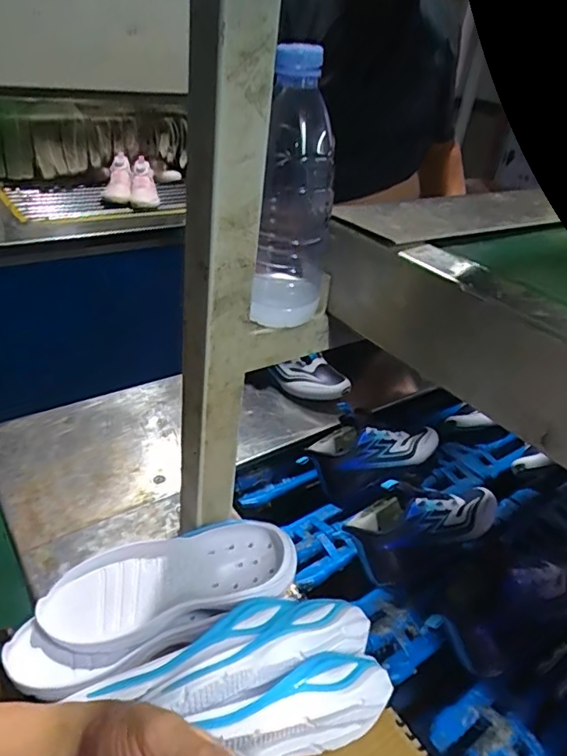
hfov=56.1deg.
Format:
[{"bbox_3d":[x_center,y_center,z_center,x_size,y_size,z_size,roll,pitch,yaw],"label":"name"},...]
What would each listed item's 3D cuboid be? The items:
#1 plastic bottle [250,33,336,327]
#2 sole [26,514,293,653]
[{"bbox_3d":[0.012,-0.135,0.412,0.060,0.190,0.060,10,31,-1],"label":"plastic bottle"},{"bbox_3d":[-0.108,0.189,0.505,0.233,0.038,0.087,-14,37,-3],"label":"sole"}]

